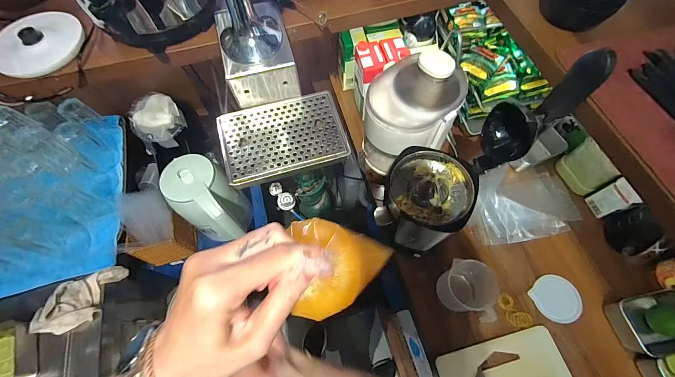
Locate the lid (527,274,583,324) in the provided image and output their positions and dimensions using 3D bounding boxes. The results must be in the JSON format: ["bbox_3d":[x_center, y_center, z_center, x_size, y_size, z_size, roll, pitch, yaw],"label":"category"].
[{"bbox_3d":[0.492,0.245,0.655,0.098,0.011,0.096,-1,65,2],"label":"lid"}]

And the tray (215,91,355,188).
[{"bbox_3d":[-0.108,-0.104,0.587,0.237,0.018,0.162,-16,74,-6],"label":"tray"}]

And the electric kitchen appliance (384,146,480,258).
[{"bbox_3d":[0.182,0.035,0.639,0.160,0.239,0.156,15,67,9],"label":"electric kitchen appliance"}]

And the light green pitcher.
[{"bbox_3d":[-0.327,0.047,0.805,0.198,0.254,0.155,30,70,15],"label":"light green pitcher"}]

